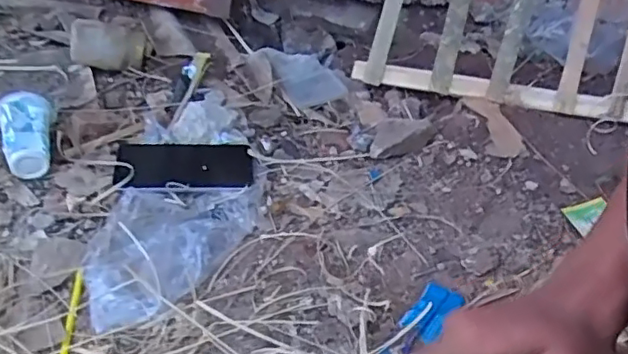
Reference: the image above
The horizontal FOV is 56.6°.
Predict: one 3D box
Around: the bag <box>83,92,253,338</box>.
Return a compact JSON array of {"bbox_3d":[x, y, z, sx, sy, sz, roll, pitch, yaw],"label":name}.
[{"bbox_3d":[-0.142,0.012,0.667,0.146,0.030,0.375,4,37,1],"label":"bag"}]

